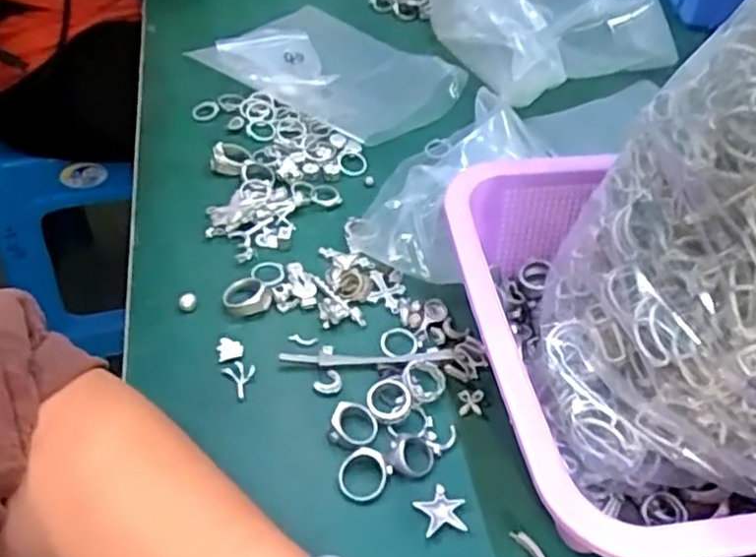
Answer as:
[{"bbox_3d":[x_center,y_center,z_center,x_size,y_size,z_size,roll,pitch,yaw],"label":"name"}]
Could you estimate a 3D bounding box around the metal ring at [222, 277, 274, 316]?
[{"bbox_3d":[-0.079,0.010,0.407,0.027,0.009,0.027,2,48,-2],"label":"metal ring"}]

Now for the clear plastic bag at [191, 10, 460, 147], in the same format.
[{"bbox_3d":[-0.040,-0.177,0.569,0.197,0.027,0.138,30,53,21],"label":"clear plastic bag"}]

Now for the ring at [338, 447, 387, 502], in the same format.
[{"bbox_3d":[-0.007,0.096,0.334,0.025,0.004,0.023,1,65,-1],"label":"ring"}]

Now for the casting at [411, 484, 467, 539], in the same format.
[{"bbox_3d":[0.030,0.111,0.326,0.022,0.004,0.022,-16,51,-17],"label":"casting"}]

